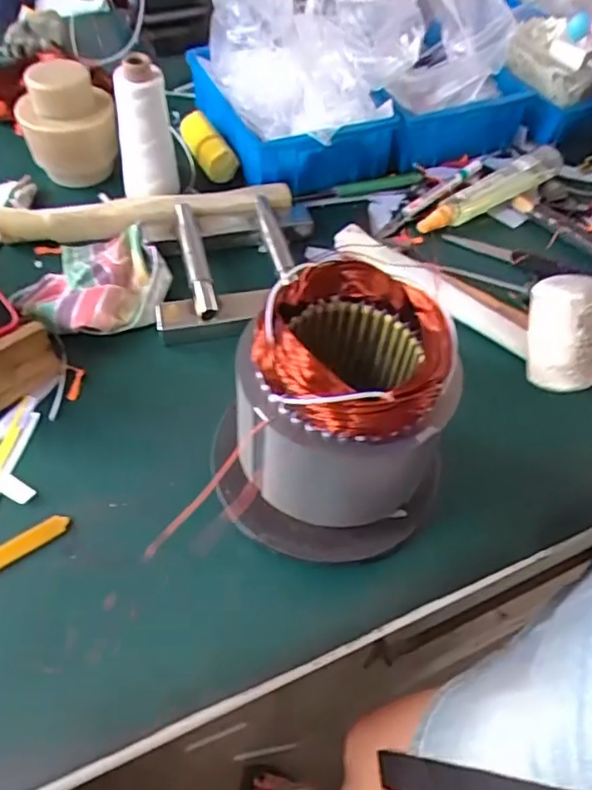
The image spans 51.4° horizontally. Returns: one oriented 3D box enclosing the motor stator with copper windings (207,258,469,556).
[{"bbox_3d":[0.035,0.020,0.462,0.135,0.182,0.146,16,54,9],"label":"motor stator with copper windings"}]

